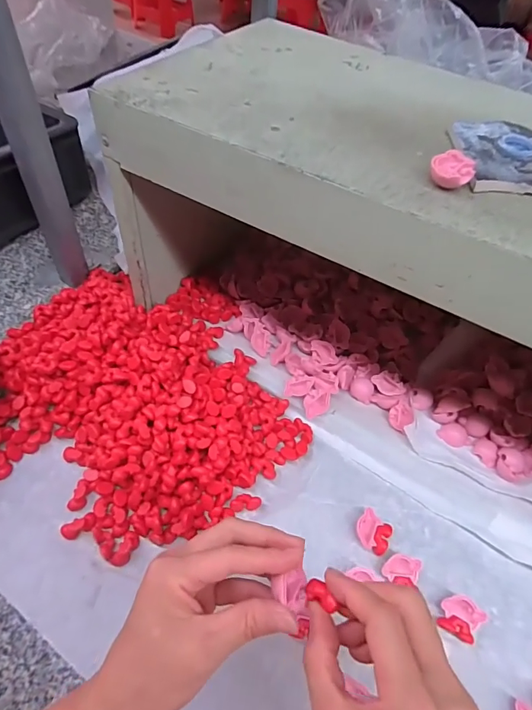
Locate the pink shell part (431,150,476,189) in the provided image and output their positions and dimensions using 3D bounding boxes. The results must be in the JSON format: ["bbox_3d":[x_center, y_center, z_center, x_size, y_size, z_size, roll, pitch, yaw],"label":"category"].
[{"bbox_3d":[0.126,-0.124,0.287,0.028,0.015,0.031,28,54,14],"label":"pink shell part"}]

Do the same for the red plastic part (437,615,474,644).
[{"bbox_3d":[0.170,0.243,0.376,0.029,0.017,0.015,26,54,15],"label":"red plastic part"}]

